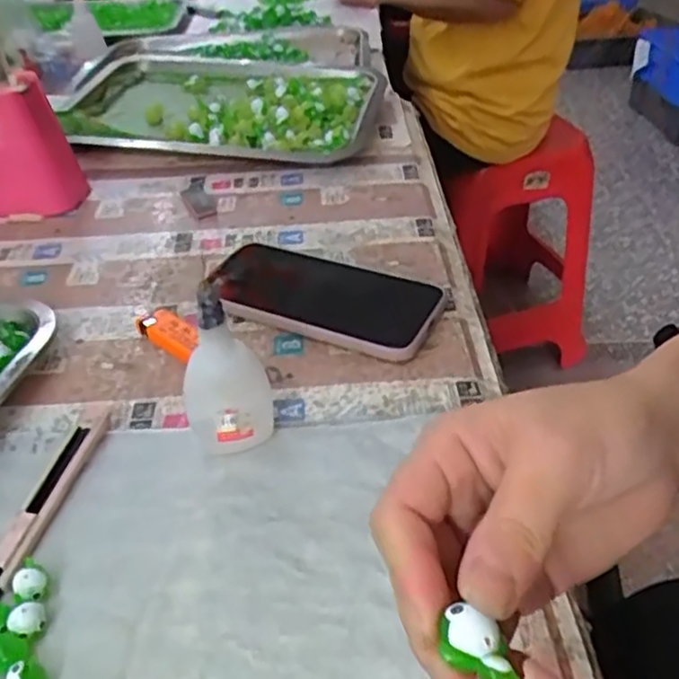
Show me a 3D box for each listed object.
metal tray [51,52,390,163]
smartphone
[{"bbox_3d":[-0.110,-0.240,0.713,0.290,0.040,0.214,3,39,7],"label":"metal tray"},{"bbox_3d":[-0.012,-0.033,0.485,0.161,0.018,0.090,14,41,20],"label":"smartphone"}]

